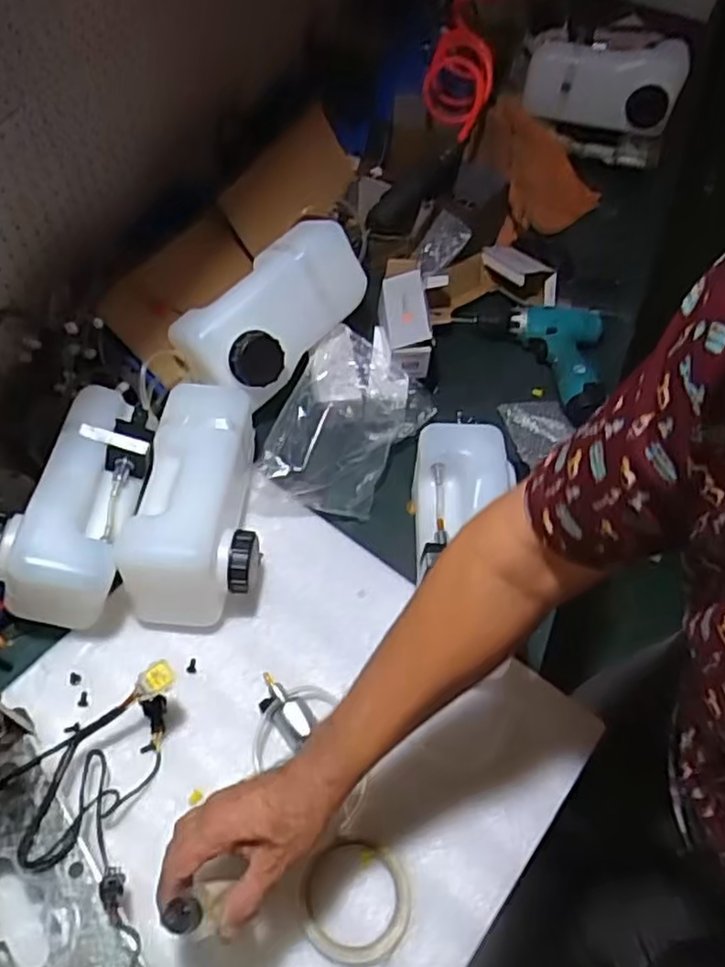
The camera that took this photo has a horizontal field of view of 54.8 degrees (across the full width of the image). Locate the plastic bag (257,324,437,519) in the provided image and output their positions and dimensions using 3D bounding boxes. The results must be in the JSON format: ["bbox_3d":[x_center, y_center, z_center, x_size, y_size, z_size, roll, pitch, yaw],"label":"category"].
[{"bbox_3d":[-0.010,-0.077,0.890,0.168,0.089,0.263,16,57,8],"label":"plastic bag"}]

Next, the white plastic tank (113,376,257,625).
[{"bbox_3d":[-0.186,0.018,0.796,0.126,0.137,0.263,-2,56,-4],"label":"white plastic tank"}]

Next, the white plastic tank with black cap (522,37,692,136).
[{"bbox_3d":[0.436,-0.722,1.274,0.267,0.126,0.082,5,56,1],"label":"white plastic tank with black cap"}]

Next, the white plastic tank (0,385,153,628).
[{"bbox_3d":[-0.301,0.010,0.763,0.130,0.100,0.259,28,49,-18],"label":"white plastic tank"}]

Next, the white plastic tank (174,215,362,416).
[{"bbox_3d":[-0.114,-0.223,0.928,0.138,0.124,0.285,36,62,20],"label":"white plastic tank"}]

